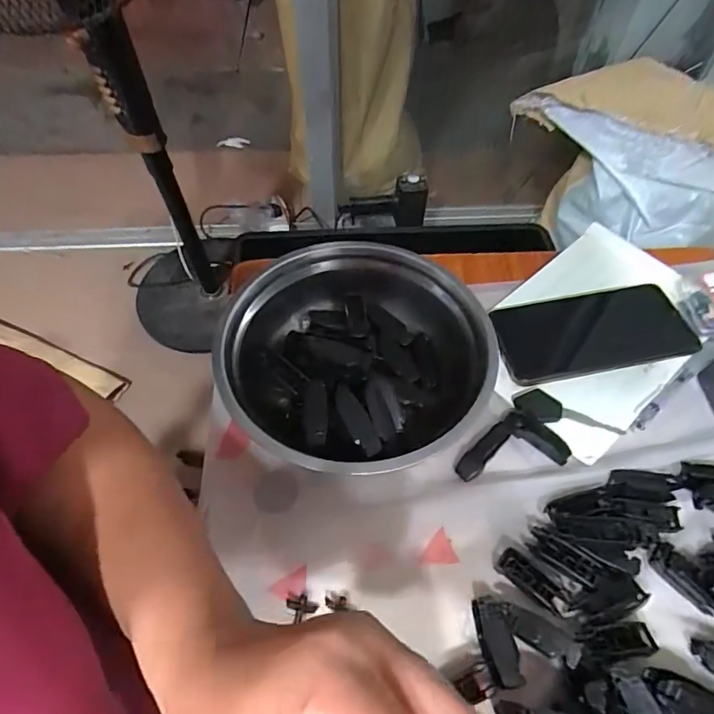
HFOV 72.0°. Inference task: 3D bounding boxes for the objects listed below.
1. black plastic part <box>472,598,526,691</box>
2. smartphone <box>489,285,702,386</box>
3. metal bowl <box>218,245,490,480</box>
[{"bbox_3d":[0.086,0.173,0.298,0.019,0.005,0.048,-7,56,-5],"label":"black plastic part"},{"bbox_3d":[0.207,-0.023,0.434,0.168,0.005,0.081,-10,56,-7],"label":"smartphone"},{"bbox_3d":[0.002,0.004,0.386,0.192,0.060,0.198,0,56,0],"label":"metal bowl"}]

